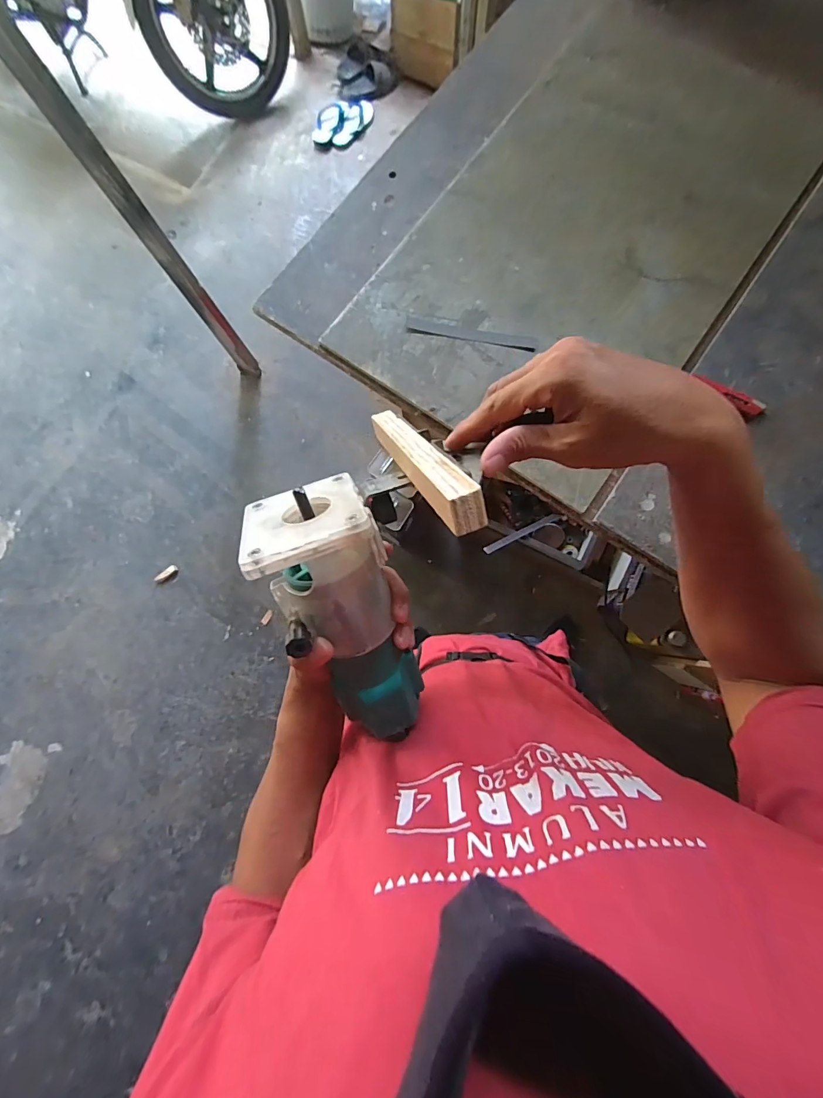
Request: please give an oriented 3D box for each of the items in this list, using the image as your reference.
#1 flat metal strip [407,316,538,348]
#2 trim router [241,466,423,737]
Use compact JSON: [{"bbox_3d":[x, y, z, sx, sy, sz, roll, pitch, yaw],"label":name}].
[{"bbox_3d":[0.100,-0.363,0.719,0.218,0.004,0.029,13,80,5],"label":"flat metal strip"},{"bbox_3d":[-0.045,0.059,0.330,0.080,0.076,0.211,-20,117,-3],"label":"trim router"}]

